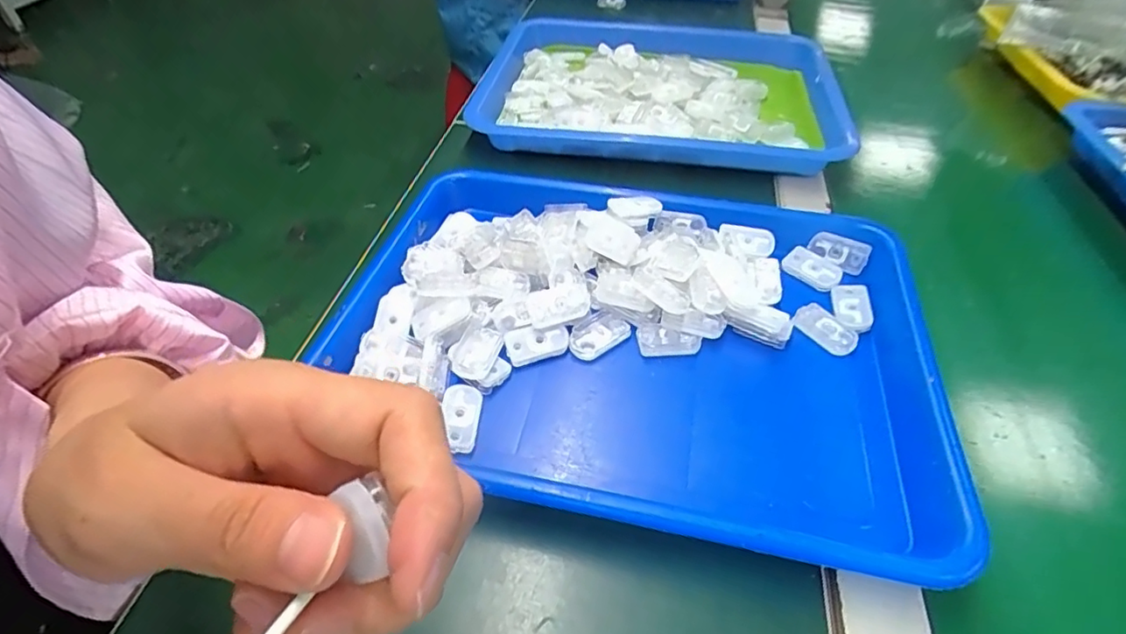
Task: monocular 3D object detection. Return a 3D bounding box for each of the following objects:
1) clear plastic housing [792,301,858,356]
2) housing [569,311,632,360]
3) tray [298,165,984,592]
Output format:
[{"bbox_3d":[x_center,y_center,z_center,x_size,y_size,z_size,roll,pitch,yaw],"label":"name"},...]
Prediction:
[{"bbox_3d":[0.160,0.008,0.346,0.022,0.009,0.035,-31,54,-26],"label":"clear plastic housing"},{"bbox_3d":[0.021,0.010,0.339,0.037,0.006,0.023,-32,73,-22],"label":"housing"},{"bbox_3d":[0.030,0.002,0.339,0.344,0.034,0.244,12,48,11],"label":"tray"}]

